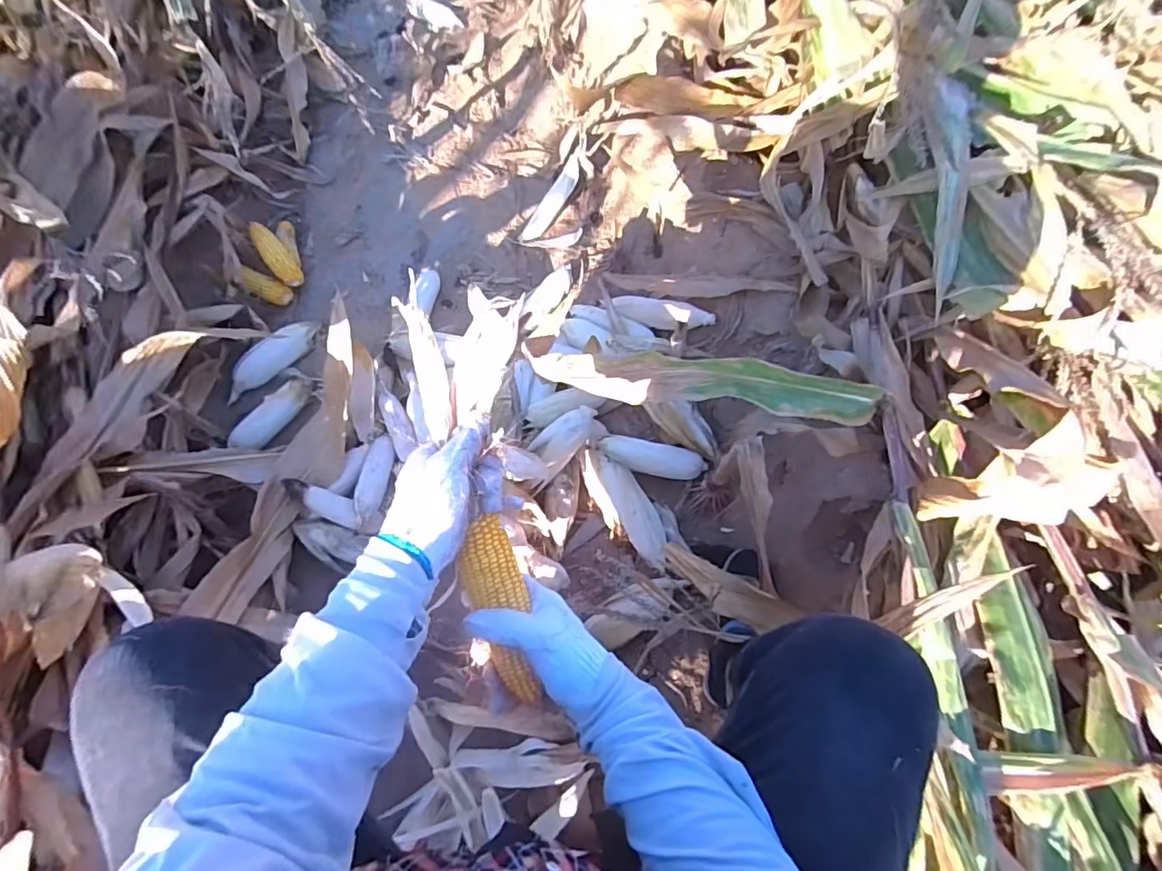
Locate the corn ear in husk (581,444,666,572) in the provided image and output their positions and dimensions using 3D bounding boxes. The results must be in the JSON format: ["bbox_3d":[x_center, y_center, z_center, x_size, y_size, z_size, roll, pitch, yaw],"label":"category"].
[{"bbox_3d":[0.074,0.118,0.923,0.069,0.071,0.242,-34,67,-13],"label":"corn ear in husk"}]

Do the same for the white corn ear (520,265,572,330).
[{"bbox_3d":[-0.072,-0.310,1.178,0.067,0.044,0.183,20,67,13],"label":"white corn ear"}]

